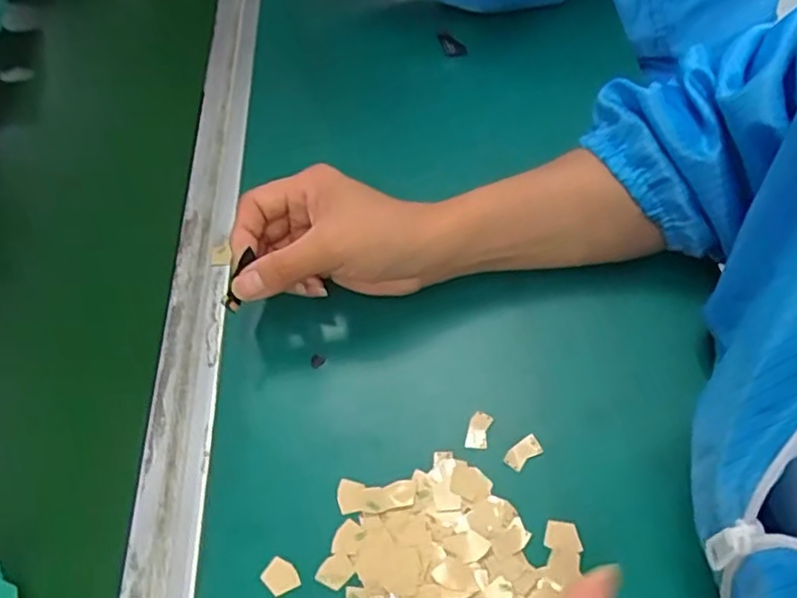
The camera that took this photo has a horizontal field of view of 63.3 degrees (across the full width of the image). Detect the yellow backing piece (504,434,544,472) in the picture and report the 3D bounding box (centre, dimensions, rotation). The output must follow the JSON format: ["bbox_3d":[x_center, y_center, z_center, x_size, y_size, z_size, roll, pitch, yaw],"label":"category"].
[{"bbox_3d":[0.065,0.079,0.335,0.020,0.004,0.011,-35,60,-15],"label":"yellow backing piece"}]

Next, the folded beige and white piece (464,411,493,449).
[{"bbox_3d":[0.043,0.069,0.344,0.012,0.004,0.020,10,59,13],"label":"folded beige and white piece"}]

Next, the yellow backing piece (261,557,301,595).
[{"bbox_3d":[-0.057,0.134,0.312,0.018,0.004,0.015,29,65,23],"label":"yellow backing piece"}]

